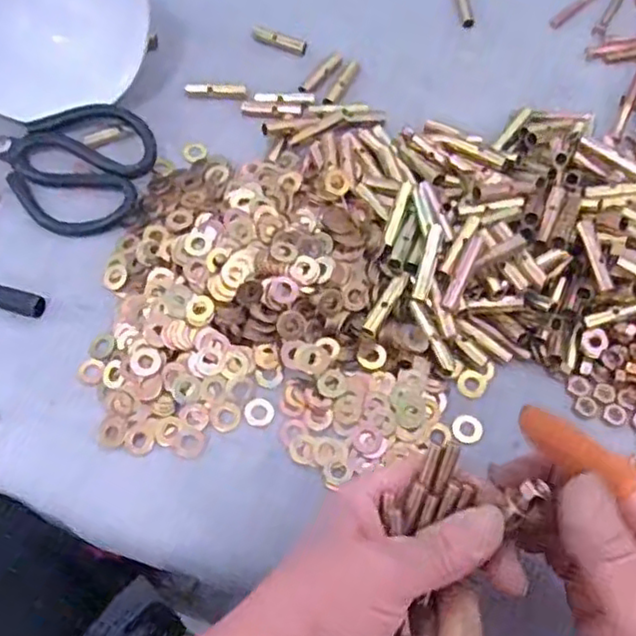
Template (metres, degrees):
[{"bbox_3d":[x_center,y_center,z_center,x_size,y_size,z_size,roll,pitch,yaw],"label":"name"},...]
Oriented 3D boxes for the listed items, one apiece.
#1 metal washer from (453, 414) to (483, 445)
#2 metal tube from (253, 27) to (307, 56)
[{"bbox_3d":[0.084,0.062,0.370,0.017,0.004,0.017,19,69,10],"label":"metal washer"},{"bbox_3d":[-0.029,-0.212,0.508,0.045,0.008,0.013,22,69,11],"label":"metal tube"}]

